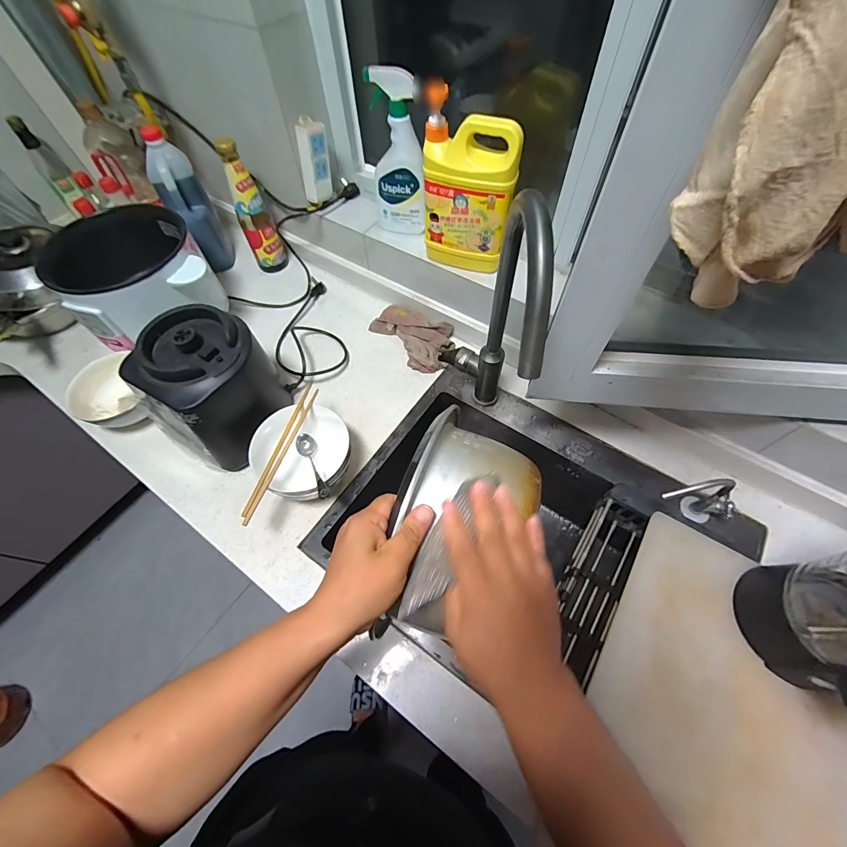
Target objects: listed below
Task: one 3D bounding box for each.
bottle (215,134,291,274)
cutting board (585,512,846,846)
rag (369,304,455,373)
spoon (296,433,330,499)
[{"bbox_3d":[-0.366,-0.451,0.808,0.072,0.250,0.064,-25,62,-12],"label":"bottle"},{"bbox_3d":[0.383,0.359,0.461,0.303,0.019,0.402,30,65,18],"label":"cutting board"},{"bbox_3d":[-0.015,-0.188,0.772,0.116,0.043,0.180,-39,66,-19],"label":"rag"},{"bbox_3d":[-0.165,0.061,0.568,0.028,0.032,0.138,-28,36,-14],"label":"spoon"}]

